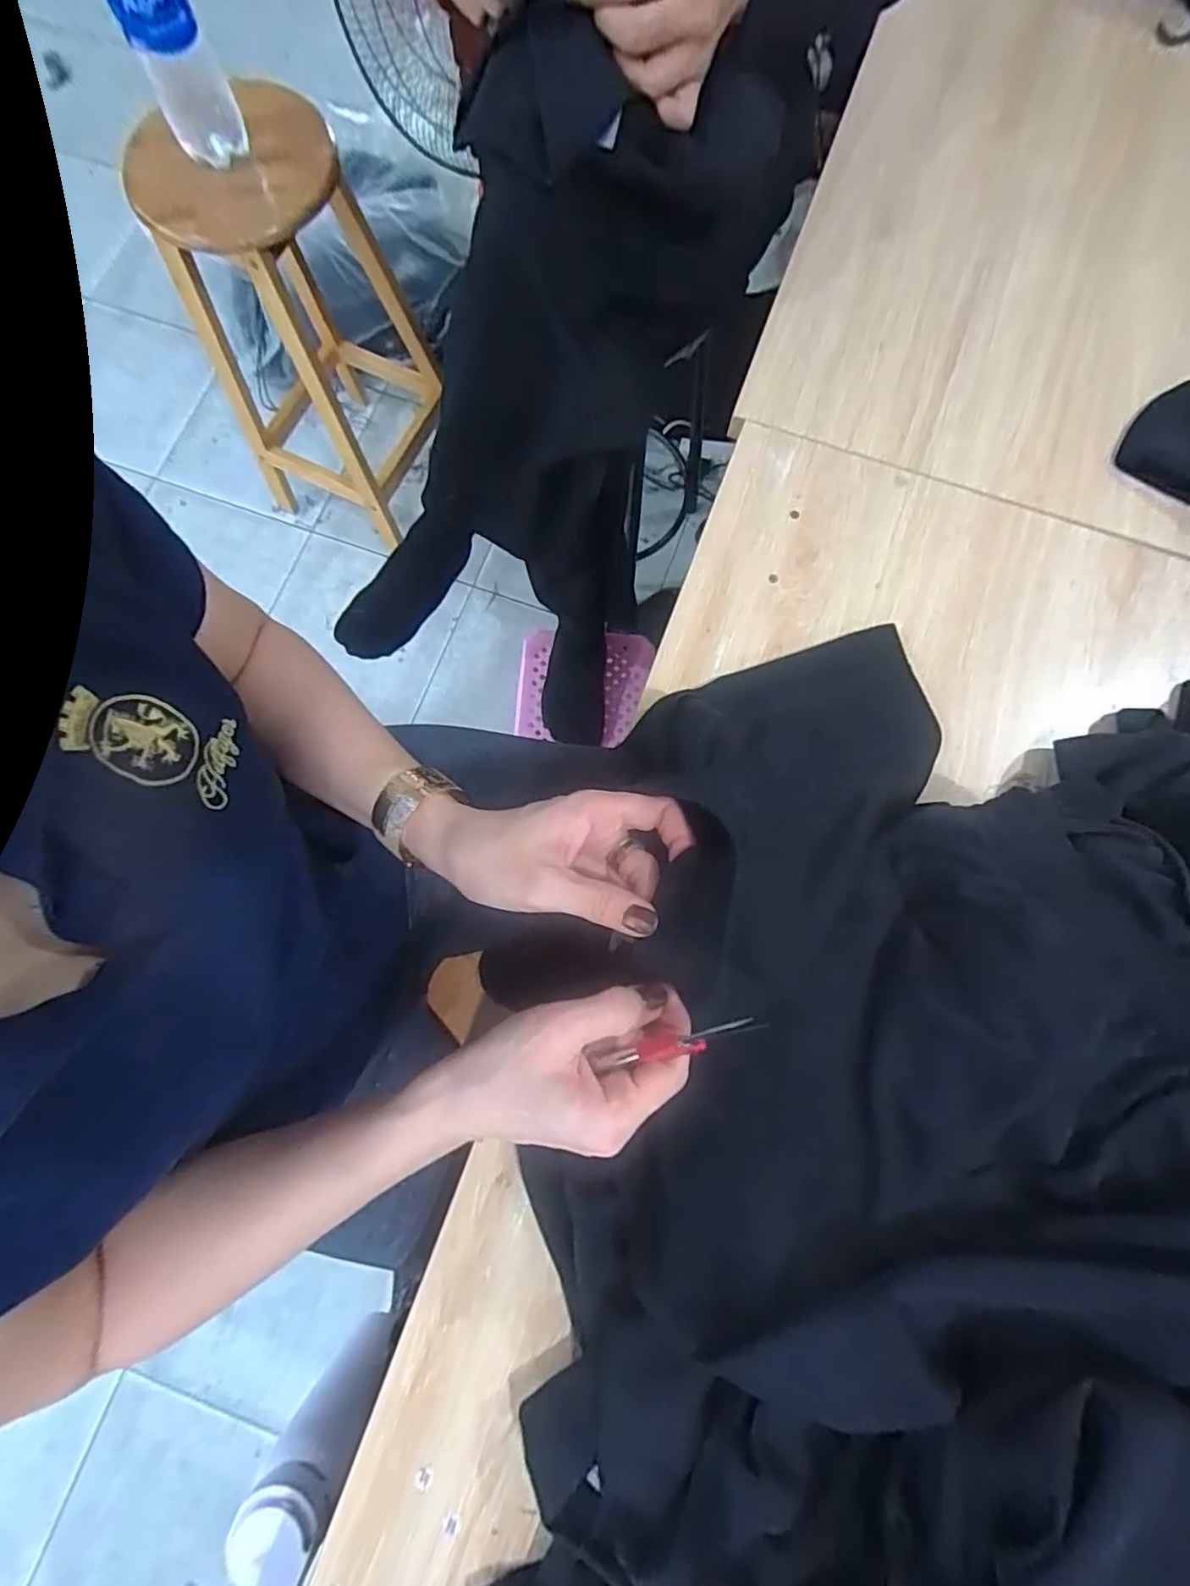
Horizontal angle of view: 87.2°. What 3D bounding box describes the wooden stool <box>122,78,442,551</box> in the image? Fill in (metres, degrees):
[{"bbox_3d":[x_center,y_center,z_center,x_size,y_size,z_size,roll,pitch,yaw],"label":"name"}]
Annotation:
[{"bbox_3d":[-0.509,-0.797,1.149,0.325,0.683,0.325,0,78,0],"label":"wooden stool"}]

